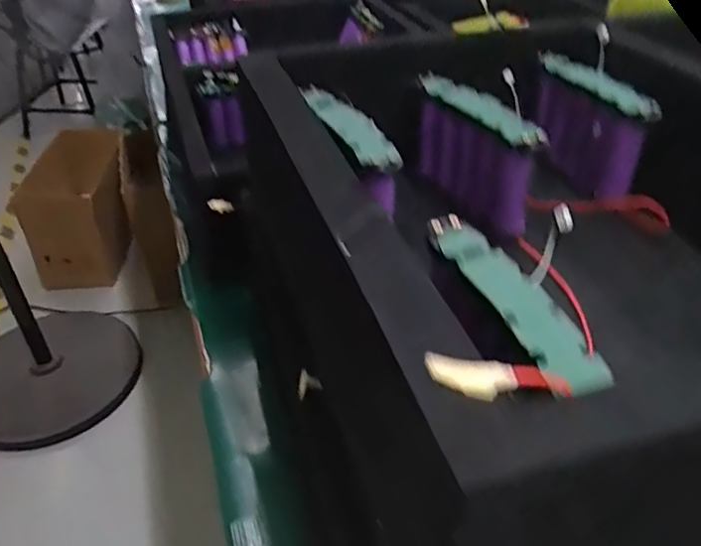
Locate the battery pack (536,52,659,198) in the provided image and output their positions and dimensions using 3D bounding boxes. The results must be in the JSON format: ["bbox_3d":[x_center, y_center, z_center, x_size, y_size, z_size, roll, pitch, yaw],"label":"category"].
[{"bbox_3d":[0.174,-0.105,0.440,0.026,0.077,0.099,-11,39,-12],"label":"battery pack"}]

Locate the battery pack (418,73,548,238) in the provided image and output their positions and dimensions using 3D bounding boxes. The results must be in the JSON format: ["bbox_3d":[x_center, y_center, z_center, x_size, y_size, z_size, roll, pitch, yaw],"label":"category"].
[{"bbox_3d":[0.082,-0.081,0.401,0.022,0.069,0.102,-18,41,-20],"label":"battery pack"}]

